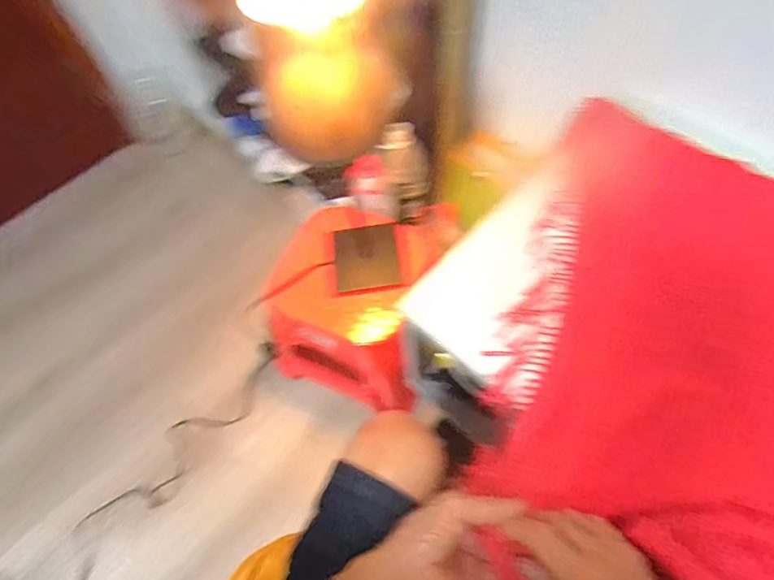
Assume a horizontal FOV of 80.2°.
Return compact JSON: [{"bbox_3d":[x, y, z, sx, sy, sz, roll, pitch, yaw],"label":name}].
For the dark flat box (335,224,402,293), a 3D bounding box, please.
[{"bbox_3d":[-0.034,-0.057,0.805,0.110,0.008,0.107,-8,82,-2],"label":"dark flat box"}]

